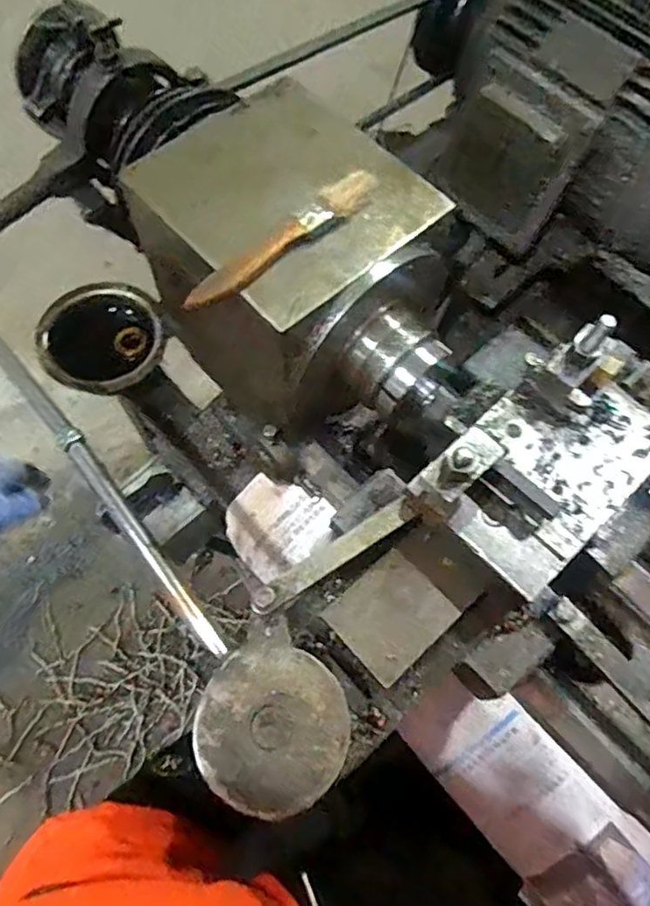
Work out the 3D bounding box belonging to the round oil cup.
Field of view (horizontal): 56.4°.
[{"bbox_3d":[-0.242,-0.124,0.661,0.127,0.044,0.132,1,67,-2],"label":"round oil cup"}]

